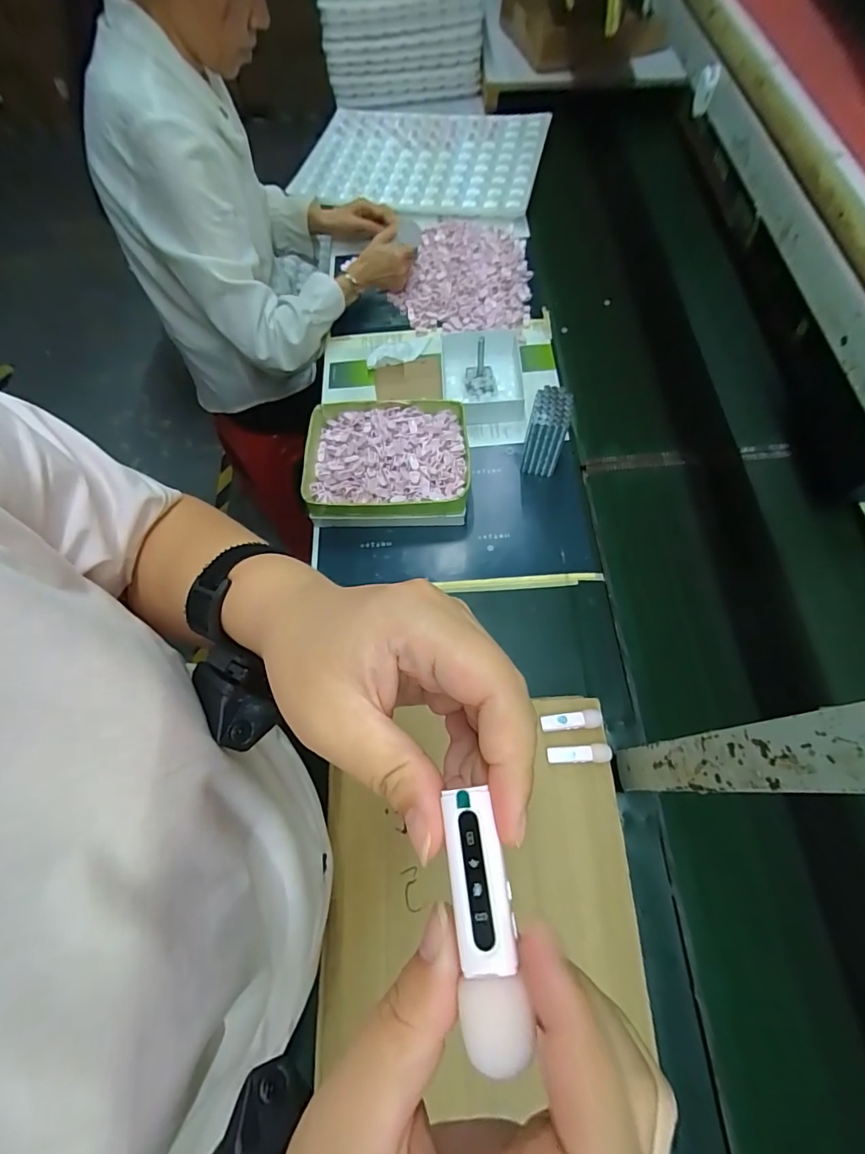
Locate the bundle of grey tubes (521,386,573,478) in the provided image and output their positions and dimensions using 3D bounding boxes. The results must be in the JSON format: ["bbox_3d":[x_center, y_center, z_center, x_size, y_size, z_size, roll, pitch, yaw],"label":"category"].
[{"bbox_3d":[0.160,-0.201,0.677,0.050,0.124,0.061,13,69,5],"label":"bundle of grey tubes"}]

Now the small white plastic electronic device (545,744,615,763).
[{"bbox_3d":[0.153,0.184,0.494,0.064,0.009,0.017,-1,68,0],"label":"small white plastic electronic device"}]

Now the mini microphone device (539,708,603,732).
[{"bbox_3d":[0.149,0.154,0.508,0.062,0.013,0.018,-7,68,-2],"label":"mini microphone device"}]

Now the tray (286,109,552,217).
[{"bbox_3d":[-0.025,-0.900,1.013,0.512,0.040,0.338,13,73,12],"label":"tray"}]

